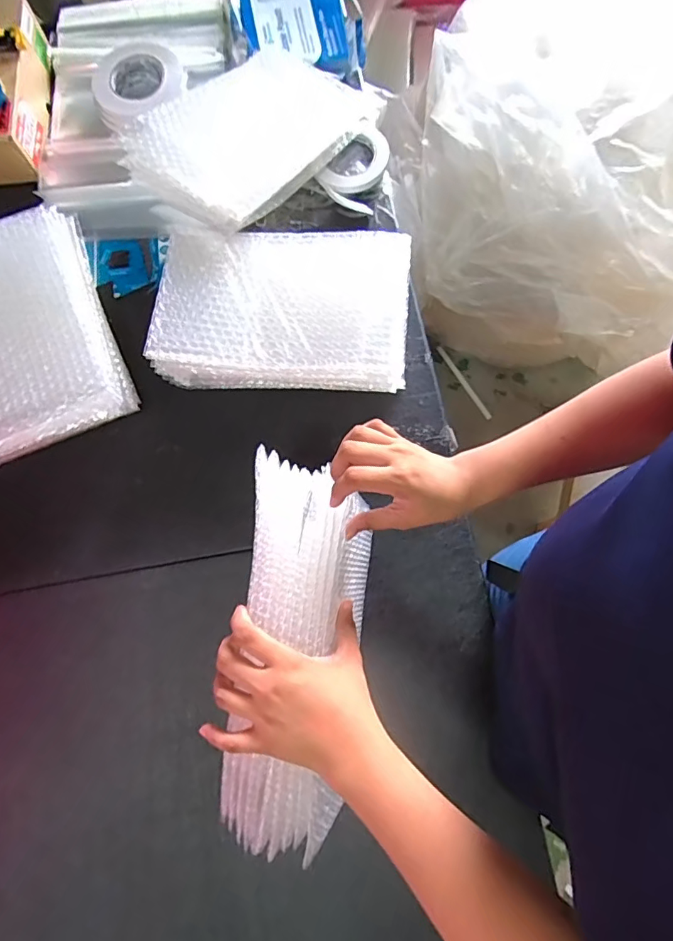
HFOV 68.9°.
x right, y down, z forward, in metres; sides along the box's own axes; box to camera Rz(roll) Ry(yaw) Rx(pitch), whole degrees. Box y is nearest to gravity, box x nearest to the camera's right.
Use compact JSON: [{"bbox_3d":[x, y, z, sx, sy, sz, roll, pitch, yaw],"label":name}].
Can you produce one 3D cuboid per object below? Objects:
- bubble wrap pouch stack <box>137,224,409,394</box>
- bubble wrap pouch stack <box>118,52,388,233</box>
[{"bbox_3d":[-0.064,-0.200,0.610,0.292,0.096,0.188,4,78,2],"label":"bubble wrap pouch stack"},{"bbox_3d":[-0.114,-0.468,0.659,0.201,0.054,0.339,33,70,7],"label":"bubble wrap pouch stack"}]

